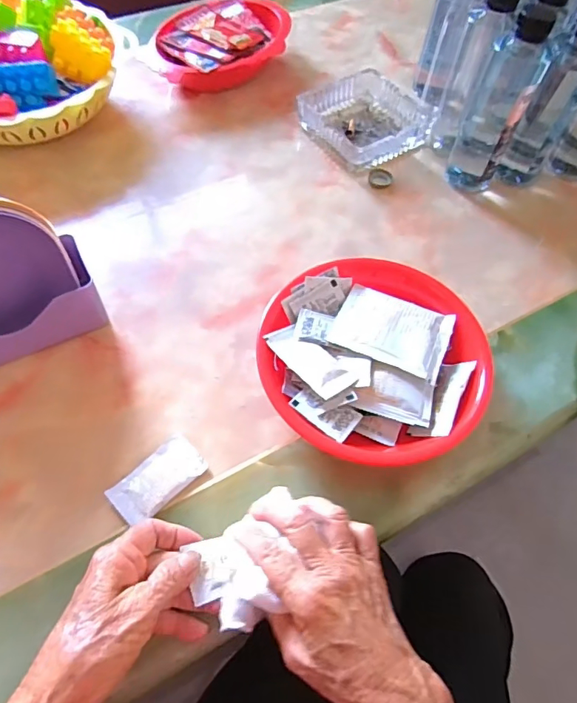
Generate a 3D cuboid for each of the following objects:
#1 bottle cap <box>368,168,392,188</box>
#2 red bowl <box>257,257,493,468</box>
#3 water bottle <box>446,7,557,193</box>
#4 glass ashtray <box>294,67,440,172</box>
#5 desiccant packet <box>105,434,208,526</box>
[{"bbox_3d":[0.106,-0.200,0.566,0.025,0.009,0.024,1,60,-2],"label":"bottle cap"},{"bbox_3d":[0.072,0.005,0.427,0.183,0.041,0.188,1,60,-2],"label":"red bowl"},{"bbox_3d":[0.215,-0.249,0.506,0.057,0.171,0.044,24,62,11],"label":"water bottle"},{"bbox_3d":[0.095,-0.283,0.598,0.134,0.032,0.129,-34,67,-19],"label":"glass ashtray"},{"bbox_3d":[-0.101,0.099,0.382,0.071,0.008,0.038,-39,69,-21],"label":"desiccant packet"}]

